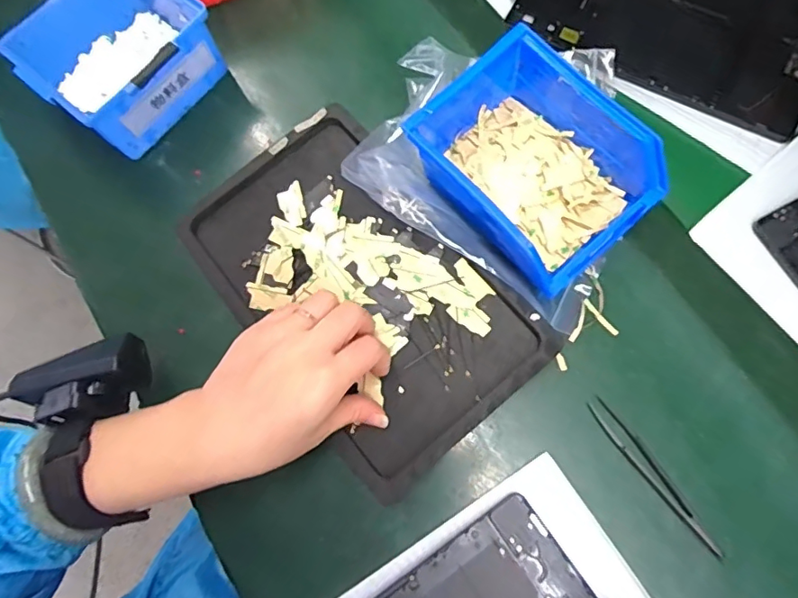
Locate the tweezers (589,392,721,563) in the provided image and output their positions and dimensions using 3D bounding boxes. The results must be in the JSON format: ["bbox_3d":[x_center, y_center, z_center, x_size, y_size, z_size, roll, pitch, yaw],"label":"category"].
[{"bbox_3d":[0.161,0.112,0.332,0.015,0.009,0.112,-34,78,-8],"label":"tweezers"}]

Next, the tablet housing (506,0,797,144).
[{"bbox_3d":[0.223,-0.232,0.420,0.230,0.011,0.160,26,78,7],"label":"tablet housing"}]

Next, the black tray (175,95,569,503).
[{"bbox_3d":[-0.031,-0.008,0.370,0.154,0.031,0.254,-40,79,-9],"label":"black tray"}]

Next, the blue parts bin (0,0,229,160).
[{"bbox_3d":[-0.223,-0.195,0.417,0.157,0.084,0.136,39,76,13],"label":"blue parts bin"}]

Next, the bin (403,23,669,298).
[{"bbox_3d":[0.095,-0.088,0.354,0.130,0.076,0.140,-40,77,-9],"label":"bin"}]

